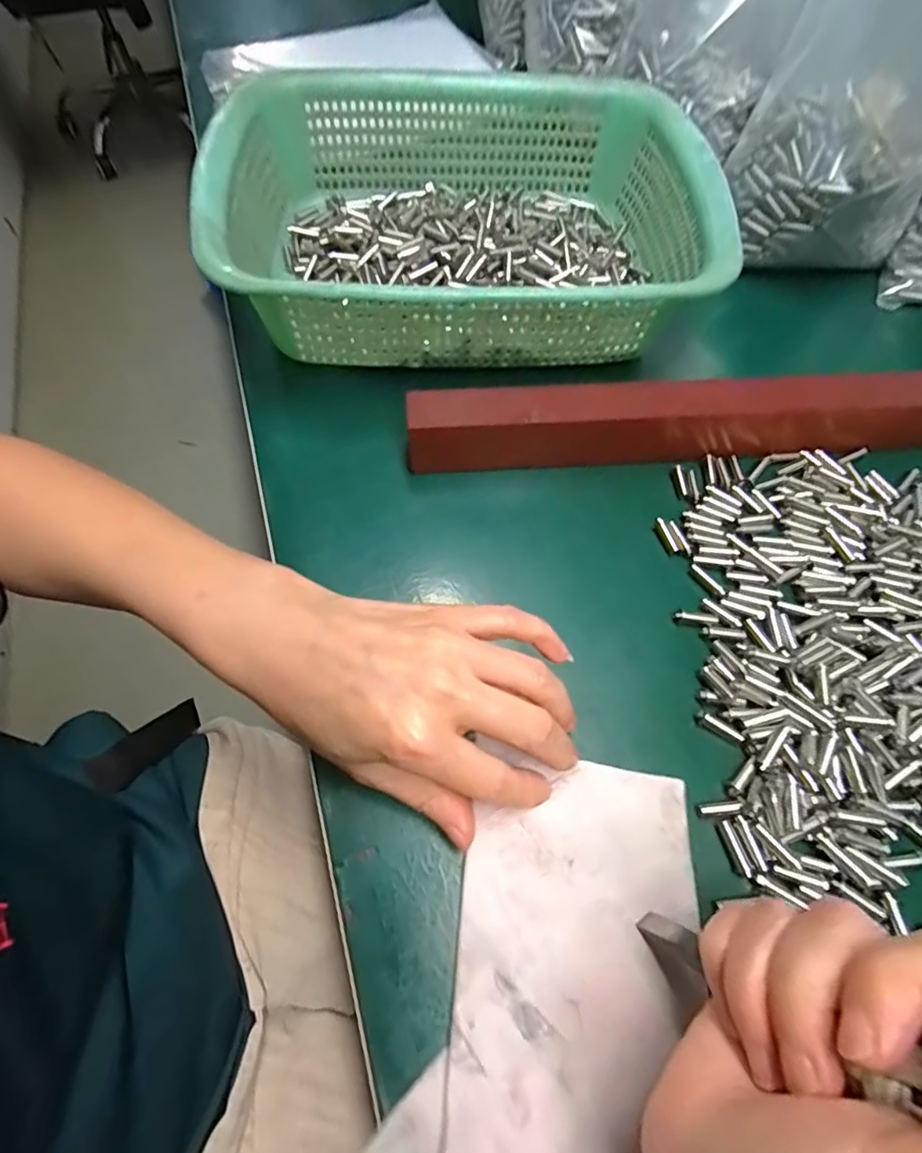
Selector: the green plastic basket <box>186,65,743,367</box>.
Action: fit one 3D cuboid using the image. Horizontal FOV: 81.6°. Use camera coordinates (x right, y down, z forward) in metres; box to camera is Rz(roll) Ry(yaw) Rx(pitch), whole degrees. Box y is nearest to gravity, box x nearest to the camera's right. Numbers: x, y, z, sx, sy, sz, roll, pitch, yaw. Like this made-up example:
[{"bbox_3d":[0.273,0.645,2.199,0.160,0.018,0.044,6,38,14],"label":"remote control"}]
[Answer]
[{"bbox_3d":[0.000,-0.229,0.341,0.285,0.070,0.226,-5,62,-3],"label":"green plastic basket"}]

